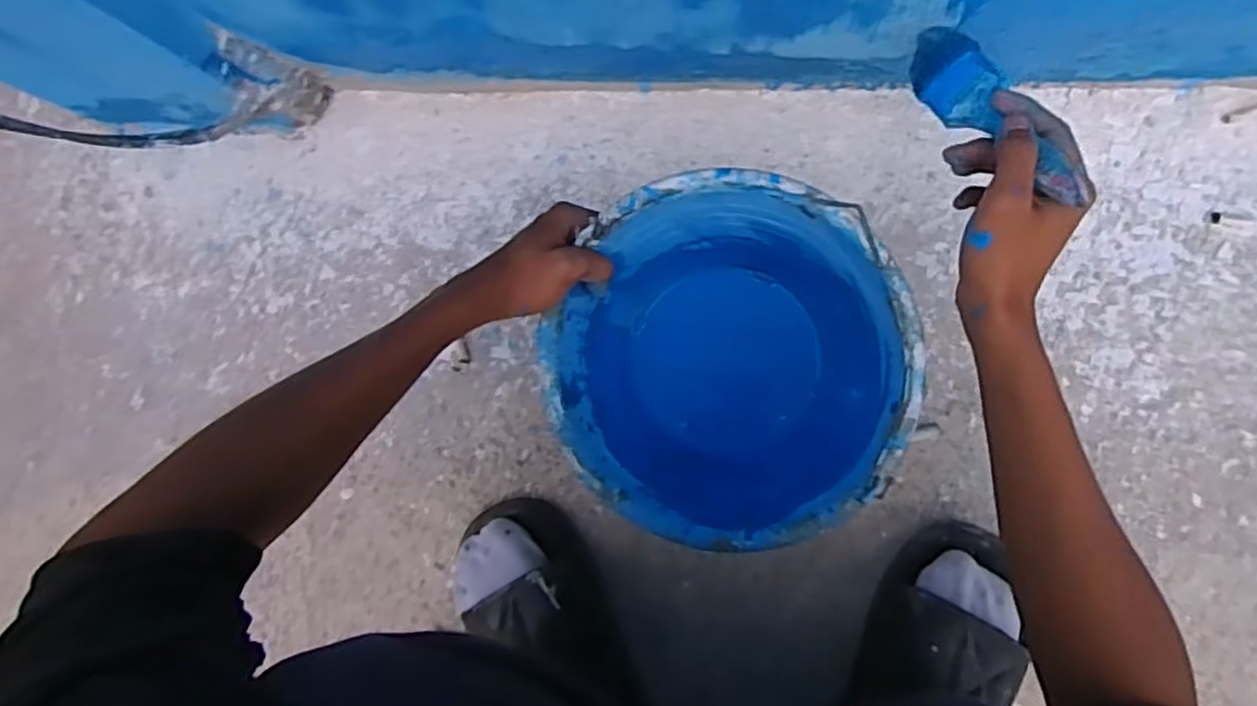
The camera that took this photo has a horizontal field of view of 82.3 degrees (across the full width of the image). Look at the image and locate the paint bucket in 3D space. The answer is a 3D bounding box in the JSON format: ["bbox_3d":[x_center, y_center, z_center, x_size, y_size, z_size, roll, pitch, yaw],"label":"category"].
[{"bbox_3d":[0.078,0.004,0.553,0.242,0.155,0.244,0,91,8],"label":"paint bucket"}]

